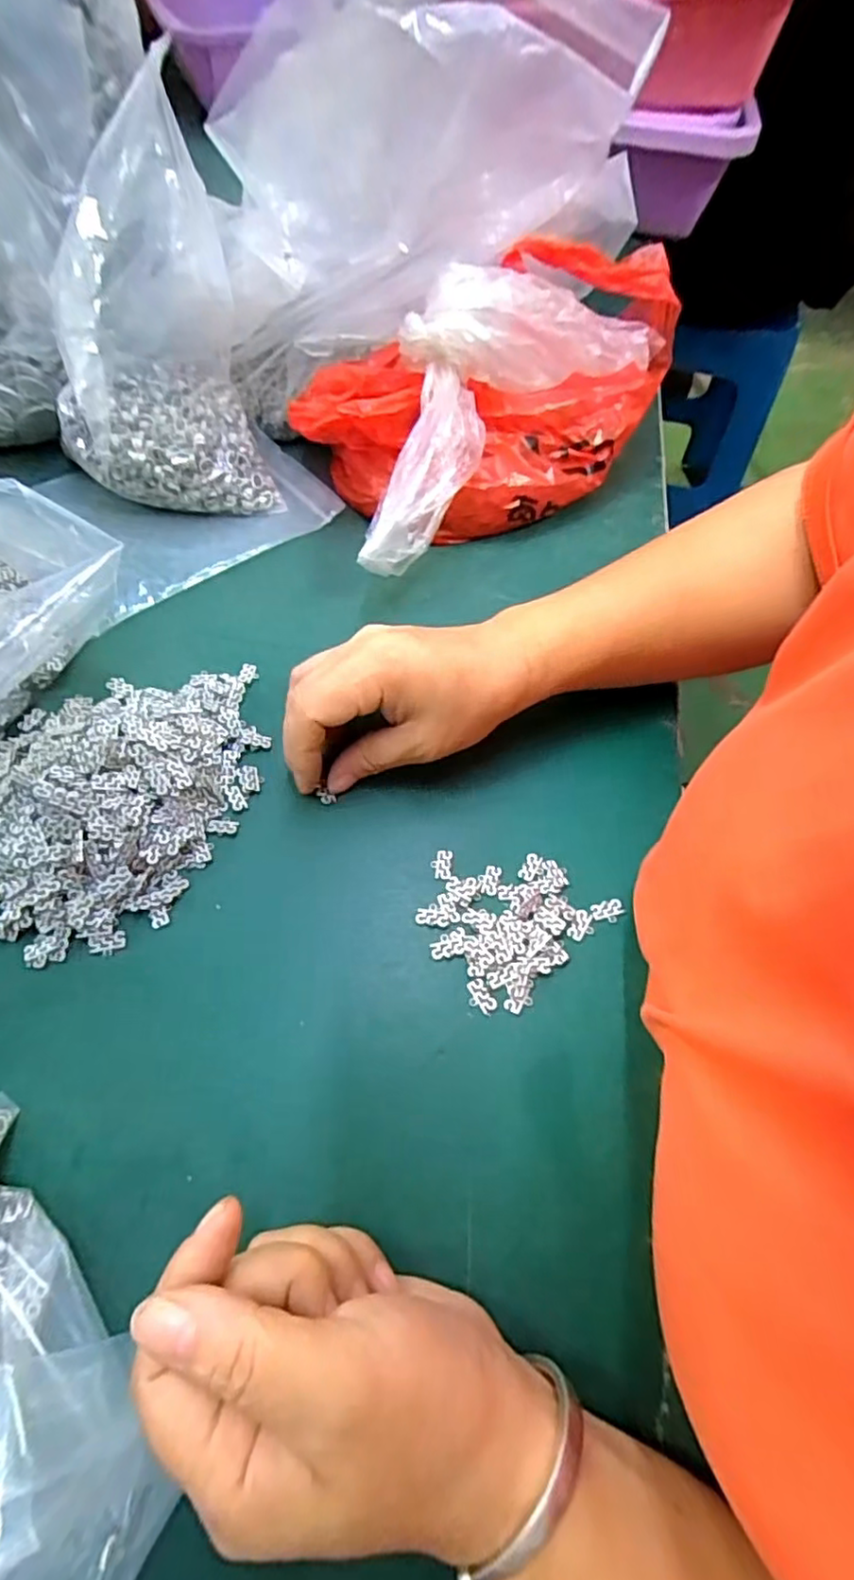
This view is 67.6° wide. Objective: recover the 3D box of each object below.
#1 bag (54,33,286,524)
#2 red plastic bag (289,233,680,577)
[{"bbox_3d":[-0.172,-0.275,0.378,0.115,0.174,0.128,-18,63,-12],"label":"bag"},{"bbox_3d":[0.027,-0.249,0.407,0.241,0.118,0.148,-31,67,-18],"label":"red plastic bag"}]

